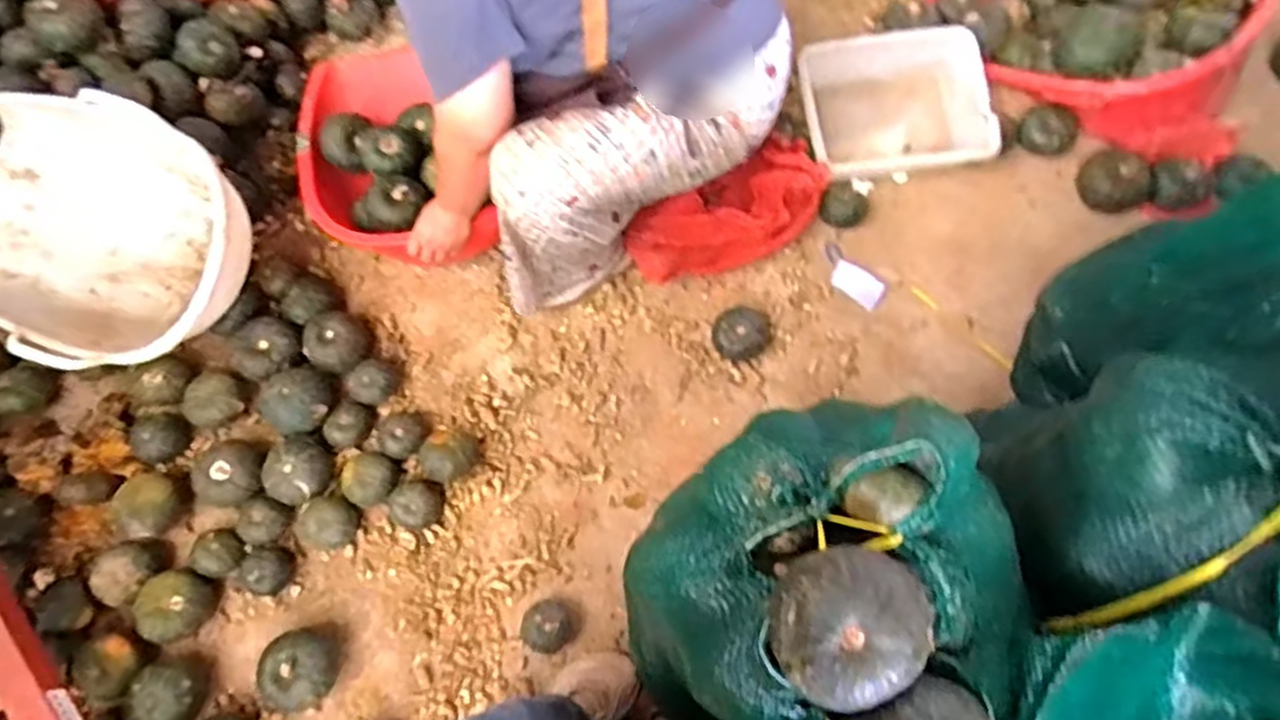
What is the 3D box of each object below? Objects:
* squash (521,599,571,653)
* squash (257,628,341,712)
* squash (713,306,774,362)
[{"bbox_3d":[-0.147,0.417,1.145,0.073,0.061,0.078,0,72,0],"label":"squash"},{"bbox_3d":[-0.522,0.472,1.116,0.101,0.080,0.112,-12,73,-3],"label":"squash"},{"bbox_3d":[0.178,-0.048,1.267,0.100,0.056,0.105,0,72,0],"label":"squash"}]

